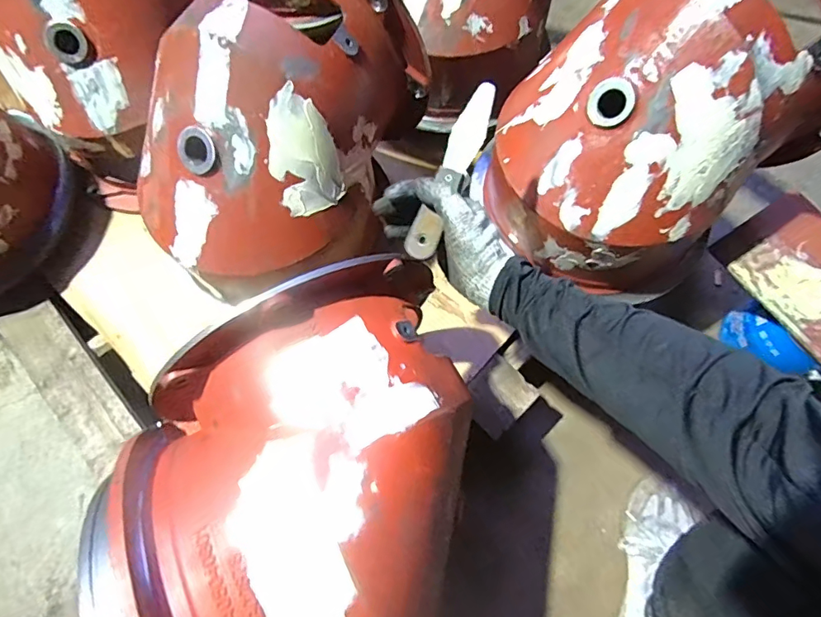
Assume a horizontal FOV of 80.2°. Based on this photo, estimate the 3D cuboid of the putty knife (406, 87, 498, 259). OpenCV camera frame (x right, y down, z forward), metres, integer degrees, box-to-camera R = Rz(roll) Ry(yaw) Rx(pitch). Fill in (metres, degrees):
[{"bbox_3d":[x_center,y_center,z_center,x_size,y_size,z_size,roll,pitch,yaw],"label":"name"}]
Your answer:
[{"bbox_3d":[0.040,-0.132,0.470,0.031,0.007,0.178,24,90,11],"label":"putty knife"}]

